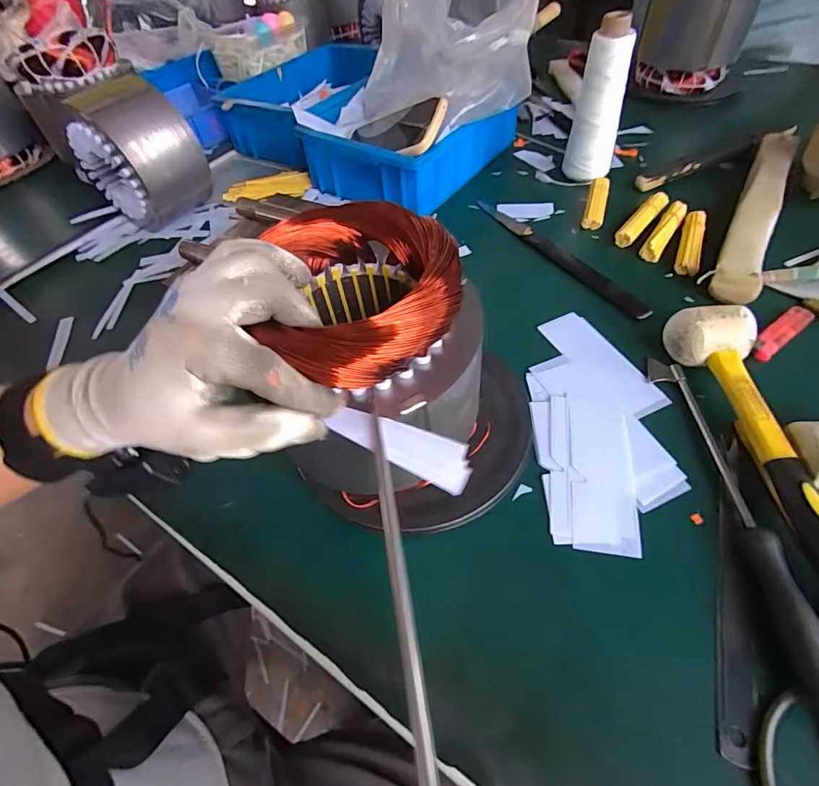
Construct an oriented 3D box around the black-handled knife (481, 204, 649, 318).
[{"bbox_3d":[0.166,-0.164,0.508,0.024,0.005,0.266,-29,55,-15],"label":"black-handled knife"}]

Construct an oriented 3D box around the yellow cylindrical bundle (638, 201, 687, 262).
[{"bbox_3d":[0.289,-0.184,0.503,0.020,0.024,0.096,28,60,25],"label":"yellow cylindrical bundle"}]

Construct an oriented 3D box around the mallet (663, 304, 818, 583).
[{"bbox_3d":[0.251,0.049,0.306,0.054,0.050,0.271,-2,52,4],"label":"mallet"}]

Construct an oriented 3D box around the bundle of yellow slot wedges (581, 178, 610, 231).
[{"bbox_3d":[0.232,-0.235,0.550,0.024,0.015,0.100,14,55,16],"label":"bundle of yellow slot wedges"}]

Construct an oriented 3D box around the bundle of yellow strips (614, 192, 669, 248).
[{"bbox_3d":[0.272,-0.202,0.519,0.022,0.023,0.094,34,63,27],"label":"bundle of yellow strips"}]

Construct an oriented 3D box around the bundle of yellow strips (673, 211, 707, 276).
[{"bbox_3d":[0.307,-0.163,0.482,0.024,0.020,0.094,18,57,19],"label":"bundle of yellow strips"}]

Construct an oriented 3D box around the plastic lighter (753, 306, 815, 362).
[{"bbox_3d":[0.336,-0.055,0.401,0.081,0.009,0.019,-33,56,-18],"label":"plastic lighter"}]

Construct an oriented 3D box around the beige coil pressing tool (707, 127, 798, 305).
[{"bbox_3d":[0.399,-0.216,0.507,0.042,0.038,0.364,24,59,22],"label":"beige coil pressing tool"}]

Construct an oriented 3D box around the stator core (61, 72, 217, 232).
[{"bbox_3d":[-0.337,-0.292,0.560,0.127,0.149,0.096,22,58,21],"label":"stator core"}]

